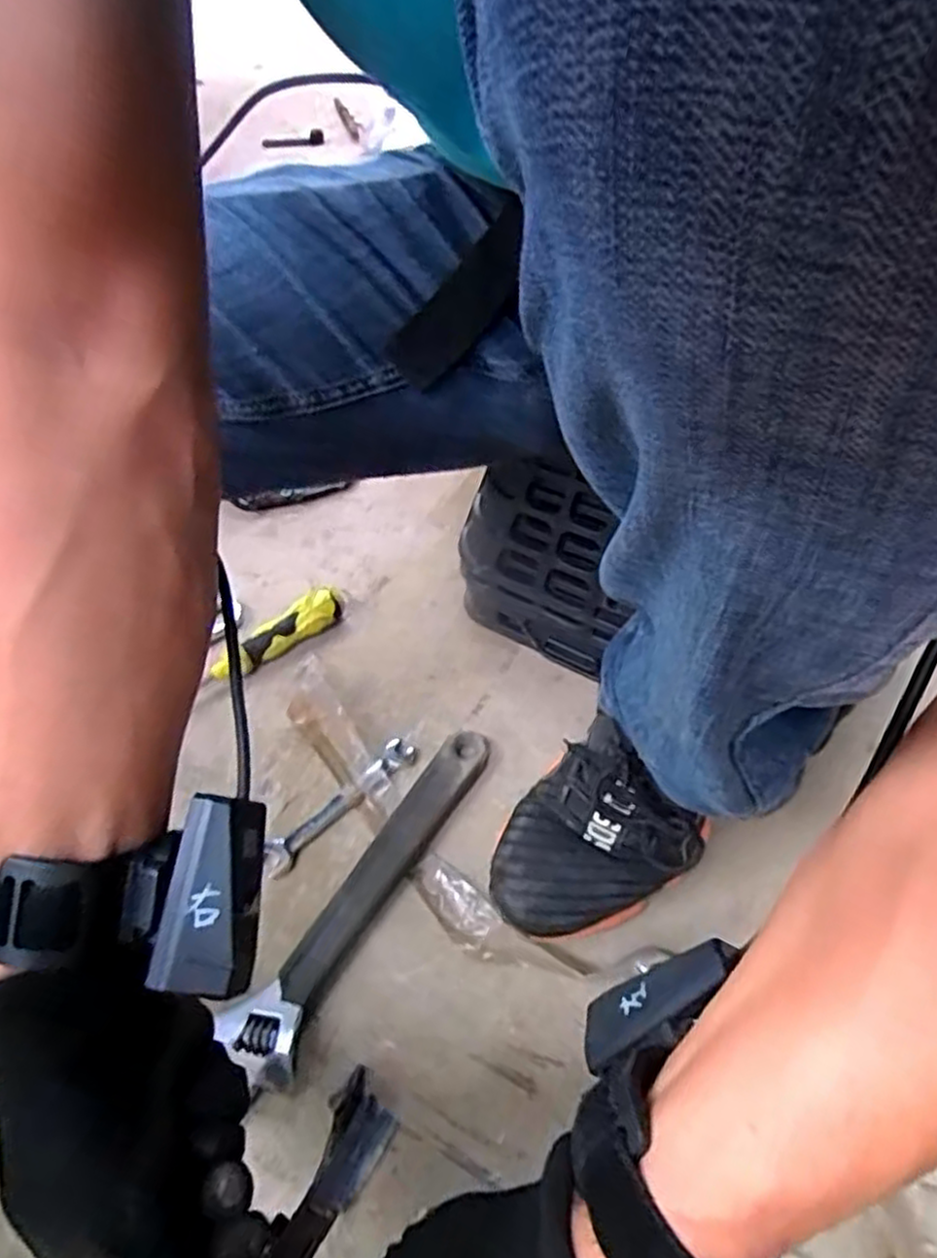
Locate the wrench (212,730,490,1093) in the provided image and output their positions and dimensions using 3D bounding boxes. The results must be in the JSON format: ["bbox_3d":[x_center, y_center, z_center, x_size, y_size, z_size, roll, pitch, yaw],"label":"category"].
[{"bbox_3d":[-0.063,0.162,0.474,0.047,0.014,0.243,23,53,19],"label":"wrench"}]

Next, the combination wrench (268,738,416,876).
[{"bbox_3d":[-0.088,0.121,0.512,0.025,0.009,0.127,37,59,28],"label":"combination wrench"}]

